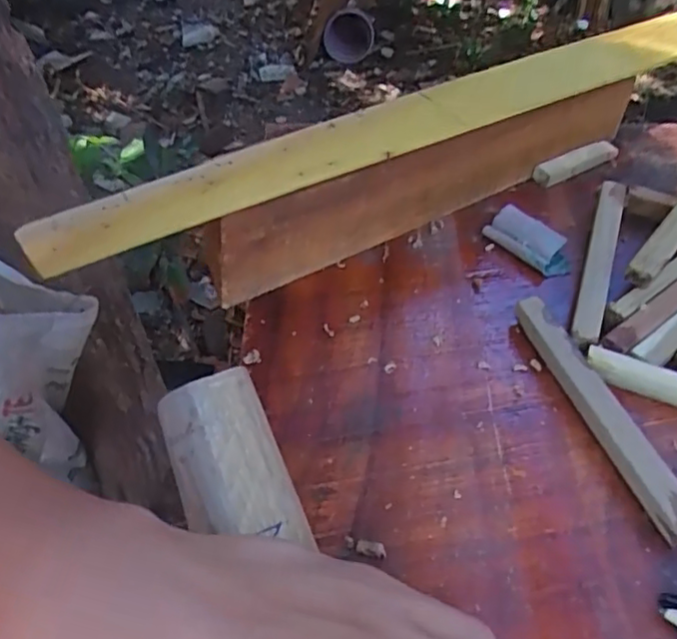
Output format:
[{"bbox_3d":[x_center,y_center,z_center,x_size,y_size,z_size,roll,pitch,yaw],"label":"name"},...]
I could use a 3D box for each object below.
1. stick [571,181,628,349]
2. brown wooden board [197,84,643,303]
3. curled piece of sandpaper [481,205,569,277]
[{"bbox_3d":[0.137,-0.031,0.333,0.013,0.017,0.132,18,48,14],"label":"stick"},{"bbox_3d":[0.061,-0.079,0.352,0.282,0.057,0.014,-24,51,-23],"label":"brown wooden board"},{"bbox_3d":[0.106,-0.043,0.348,0.026,0.011,0.049,-28,53,-26],"label":"curled piece of sandpaper"}]

